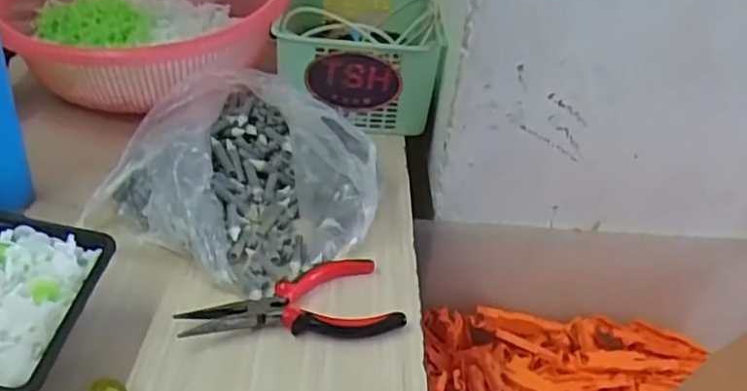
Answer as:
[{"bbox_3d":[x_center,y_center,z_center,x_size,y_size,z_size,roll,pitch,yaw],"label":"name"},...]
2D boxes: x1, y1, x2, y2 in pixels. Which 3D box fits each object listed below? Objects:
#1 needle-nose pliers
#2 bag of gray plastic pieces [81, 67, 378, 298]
[{"bbox_3d":[-0.059,0.086,0.484,0.154,0.022,0.078,-11,37,-26],"label":"needle-nose pliers"},{"bbox_3d":[-0.108,-0.025,0.580,0.226,0.083,0.217,16,34,15],"label":"bag of gray plastic pieces"}]

